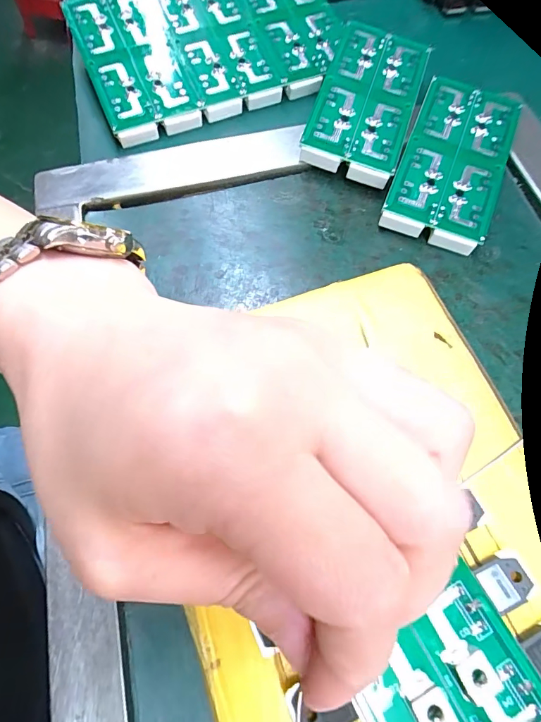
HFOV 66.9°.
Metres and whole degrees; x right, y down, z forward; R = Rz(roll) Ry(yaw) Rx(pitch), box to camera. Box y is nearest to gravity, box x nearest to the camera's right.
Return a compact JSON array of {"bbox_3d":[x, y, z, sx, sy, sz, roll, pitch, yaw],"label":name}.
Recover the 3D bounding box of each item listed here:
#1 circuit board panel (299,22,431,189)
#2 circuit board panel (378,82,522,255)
[{"bbox_3d":[0.056,-0.151,0.243,0.053,0.026,0.101,17,67,8],"label":"circuit board panel"},{"bbox_3d":[0.102,-0.111,0.230,0.054,0.021,0.102,21,68,10],"label":"circuit board panel"}]

